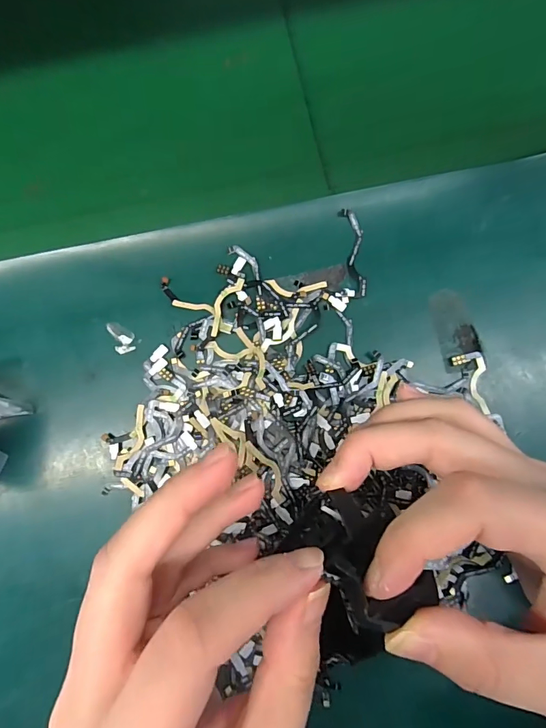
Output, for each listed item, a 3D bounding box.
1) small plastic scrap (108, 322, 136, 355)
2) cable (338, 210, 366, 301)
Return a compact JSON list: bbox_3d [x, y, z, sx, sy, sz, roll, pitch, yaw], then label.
[{"bbox_3d":[-0.088,-0.016,0.243,0.012,0.004,0.020,-22,83,-2],"label":"small plastic scrap"},{"bbox_3d":[0.048,-0.065,0.245,0.012,0.006,0.054,-6,83,0],"label":"cable"}]

